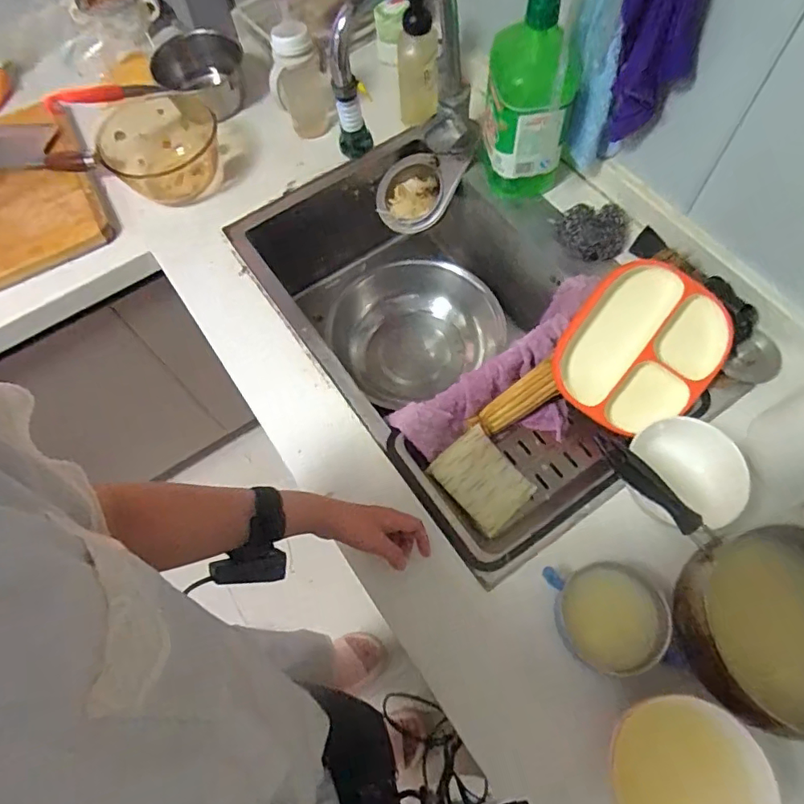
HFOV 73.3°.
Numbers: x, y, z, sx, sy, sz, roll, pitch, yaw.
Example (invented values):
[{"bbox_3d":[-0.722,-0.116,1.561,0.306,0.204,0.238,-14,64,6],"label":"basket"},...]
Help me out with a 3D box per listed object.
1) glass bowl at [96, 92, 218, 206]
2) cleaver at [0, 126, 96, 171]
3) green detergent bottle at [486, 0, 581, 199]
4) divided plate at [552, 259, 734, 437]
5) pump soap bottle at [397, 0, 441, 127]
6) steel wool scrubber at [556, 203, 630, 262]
[{"bbox_3d":[-0.381,-0.400,0.859,0.178,0.086,0.160,-20,66,-6],"label":"glass bowl"},{"bbox_3d":[-0.614,-0.411,0.877,0.285,0.027,0.083,5,66,5],"label":"cleaver"},{"bbox_3d":[0.170,-0.413,0.729,0.120,0.277,0.099,8,66,7],"label":"green detergent bottle"},{"bbox_3d":[0.297,-0.064,0.670,0.180,0.028,0.202,33,100,-2],"label":"divided plate"},{"bbox_3d":[0.024,-0.518,0.815,0.068,0.180,0.051,-1,65,3],"label":"pump soap bottle"},{"bbox_3d":[0.276,-0.245,0.771,0.095,0.036,0.082,-5,65,1],"label":"steel wool scrubber"}]

